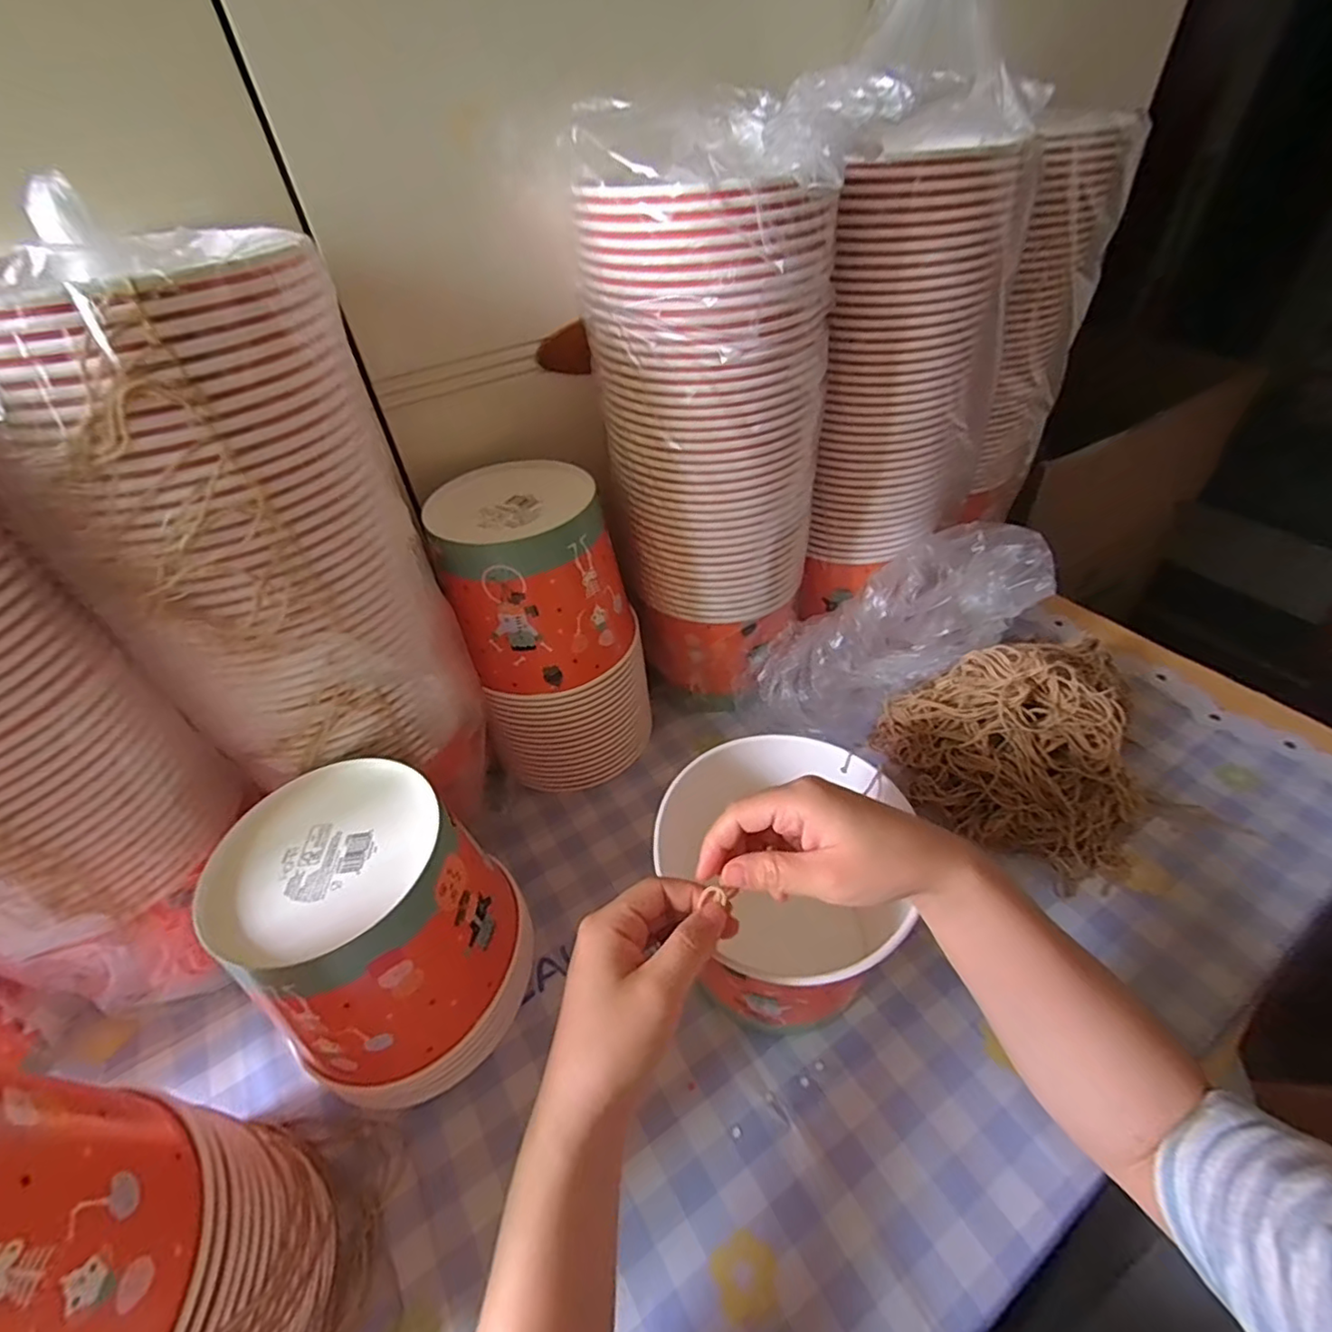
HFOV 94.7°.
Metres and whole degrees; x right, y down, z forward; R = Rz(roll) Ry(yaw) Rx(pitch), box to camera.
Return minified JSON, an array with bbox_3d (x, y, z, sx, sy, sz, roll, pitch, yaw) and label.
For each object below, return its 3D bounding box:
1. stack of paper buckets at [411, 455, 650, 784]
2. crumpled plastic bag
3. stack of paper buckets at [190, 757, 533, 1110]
[{"bbox_3d":[-0.096,-0.029,0.537,0.144,0.250,0.136,-14,44,-9],"label":"stack of paper buckets"},{"bbox_3d":[0.207,-0.020,0.568,0.292,0.128,0.104,-33,43,12],"label":"crumpled plastic bag"},{"bbox_3d":[-0.177,0.166,0.399,0.145,0.161,0.147,29,54,31],"label":"stack of paper buckets"}]

